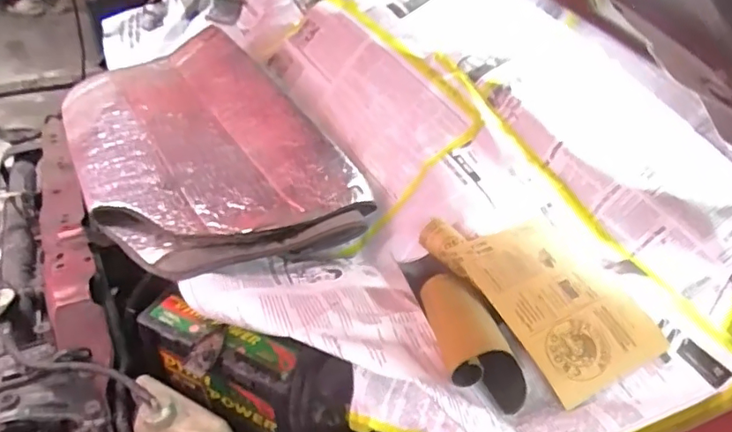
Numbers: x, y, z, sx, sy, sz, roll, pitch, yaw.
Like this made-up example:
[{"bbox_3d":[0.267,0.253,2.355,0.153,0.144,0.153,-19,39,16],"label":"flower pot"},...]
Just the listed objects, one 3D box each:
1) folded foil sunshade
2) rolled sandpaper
[{"bbox_3d":[-0.290,-0.130,0.960,0.395,0.088,0.642,-20,43,-24],"label":"folded foil sunshade"},{"bbox_3d":[0.116,0.128,0.607,0.080,0.078,0.160,-5,39,-8],"label":"rolled sandpaper"}]

